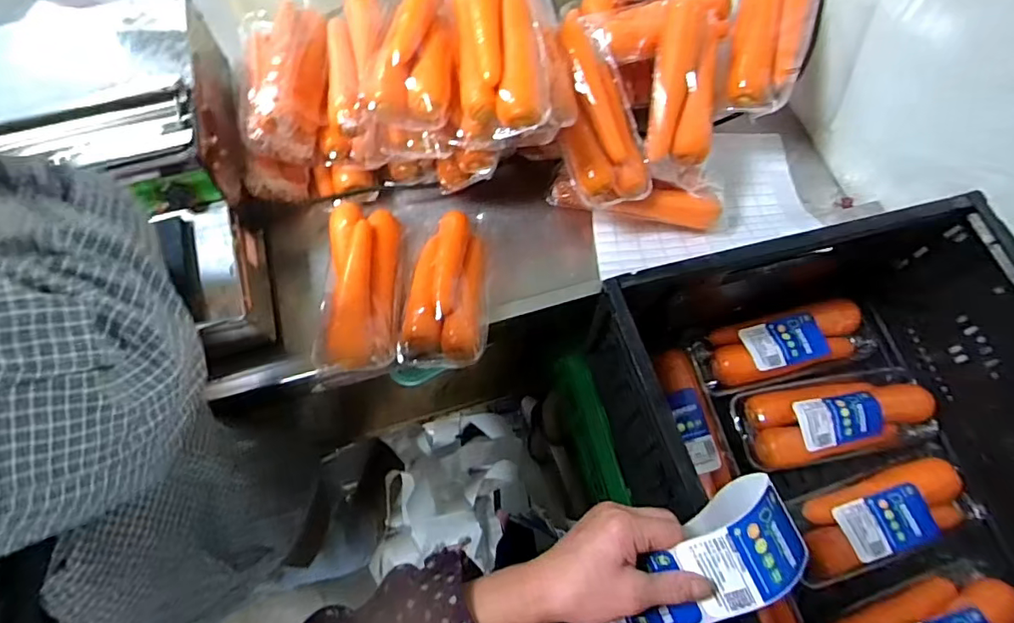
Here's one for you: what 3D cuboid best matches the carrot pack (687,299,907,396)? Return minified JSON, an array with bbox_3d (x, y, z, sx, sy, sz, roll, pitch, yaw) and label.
[{"bbox_3d":[0.372,0.047,0.698,0.251,0.050,0.093,-13,68,-4],"label":"carrot pack"}]

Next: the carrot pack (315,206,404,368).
[{"bbox_3d":[-0.177,-0.036,0.629,0.087,0.055,0.219,-3,68,0],"label":"carrot pack"}]

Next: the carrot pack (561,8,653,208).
[{"bbox_3d":[0.110,-0.248,0.645,0.103,0.042,0.231,-9,86,-2],"label":"carrot pack"}]

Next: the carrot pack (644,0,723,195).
[{"bbox_3d":[0.227,-0.272,0.666,0.105,0.060,0.243,3,91,2],"label":"carrot pack"}]

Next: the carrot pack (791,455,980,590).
[{"bbox_3d":[0.440,0.236,0.613,0.226,0.034,0.090,-14,68,-5],"label":"carrot pack"}]

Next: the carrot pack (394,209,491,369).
[{"bbox_3d":[-0.069,-0.036,0.628,0.097,0.047,0.215,1,56,2],"label":"carrot pack"}]

